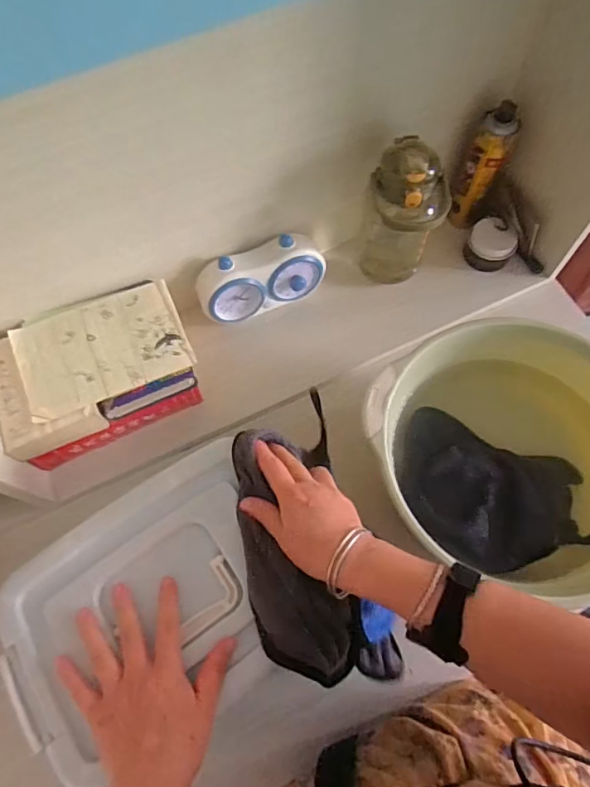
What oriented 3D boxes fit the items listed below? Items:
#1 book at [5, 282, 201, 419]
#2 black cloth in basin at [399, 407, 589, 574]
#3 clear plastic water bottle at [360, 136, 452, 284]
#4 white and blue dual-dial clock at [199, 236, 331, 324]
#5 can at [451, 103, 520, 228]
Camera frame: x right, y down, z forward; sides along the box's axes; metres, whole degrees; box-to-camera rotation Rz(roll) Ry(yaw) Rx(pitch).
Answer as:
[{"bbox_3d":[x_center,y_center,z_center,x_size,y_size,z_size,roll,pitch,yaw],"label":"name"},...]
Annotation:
[{"bbox_3d":[-0.228,-0.055,0.590,0.190,0.014,0.134,-25,69,-9],"label":"book"},{"bbox_3d":[0.237,0.124,0.572,0.235,0.048,0.152,21,70,10],"label":"black cloth in basin"},{"bbox_3d":[0.137,-0.214,0.636,0.090,0.197,0.083,-1,68,1],"label":"clear plastic water bottle"},{"bbox_3d":[-0.046,-0.162,0.678,0.178,0.087,0.062,-19,68,-6],"label":"white and blue dual-dial clock"},{"bbox_3d":[0.251,-0.302,0.668,0.049,0.170,0.053,-1,68,1],"label":"can"}]

